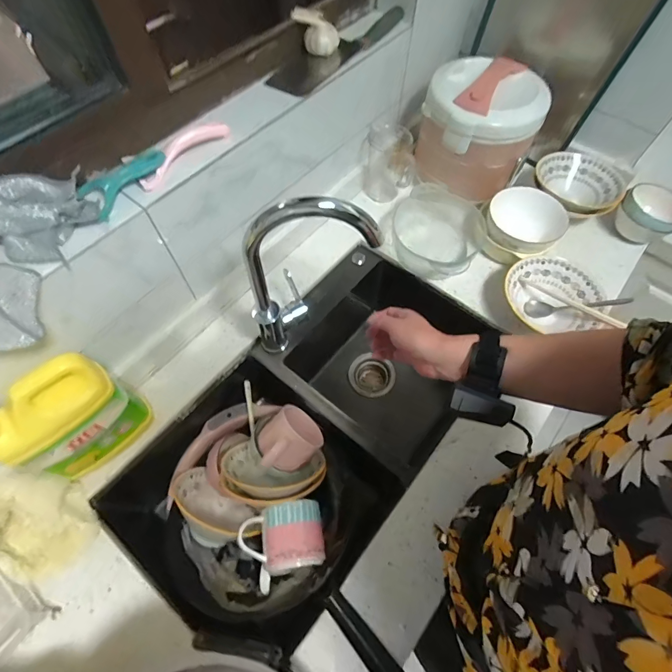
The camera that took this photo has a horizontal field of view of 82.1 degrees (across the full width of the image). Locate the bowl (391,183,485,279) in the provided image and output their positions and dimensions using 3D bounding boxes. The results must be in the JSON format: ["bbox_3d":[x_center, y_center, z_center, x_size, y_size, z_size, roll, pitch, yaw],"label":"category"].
[{"bbox_3d":[0.205,-0.205,0.800,0.173,0.078,0.183,0,62,-1],"label":"bowl"}]

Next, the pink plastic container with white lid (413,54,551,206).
[{"bbox_3d":[0.291,-0.431,0.815,0.216,0.202,0.201,16,63,7],"label":"pink plastic container with white lid"}]

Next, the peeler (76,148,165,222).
[{"bbox_3d":[-0.281,-0.207,0.507,0.050,0.022,0.117,29,66,14],"label":"peeler"}]

